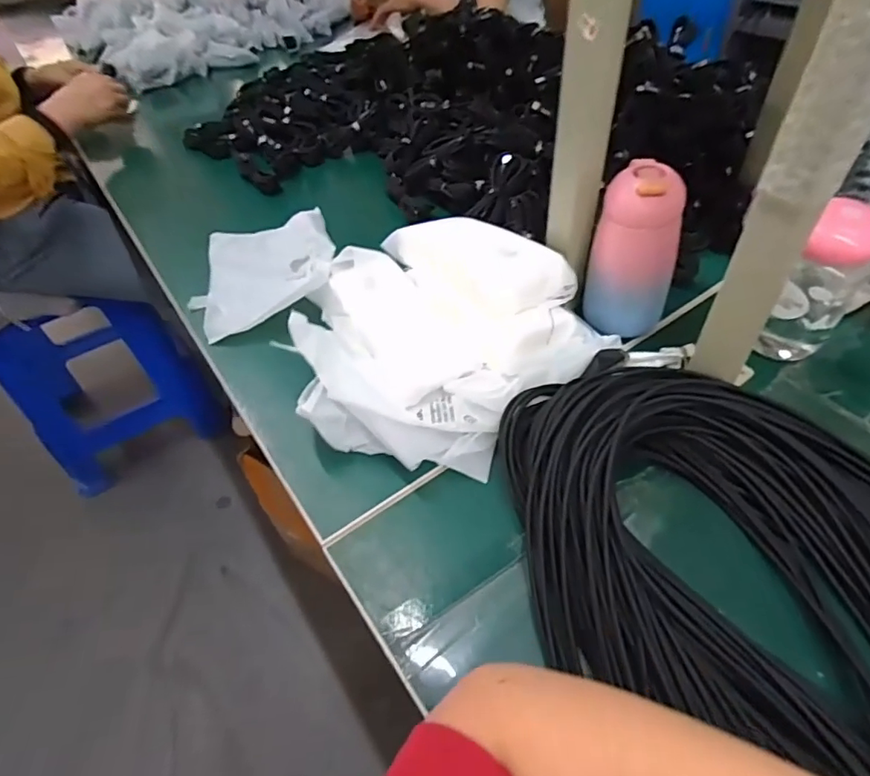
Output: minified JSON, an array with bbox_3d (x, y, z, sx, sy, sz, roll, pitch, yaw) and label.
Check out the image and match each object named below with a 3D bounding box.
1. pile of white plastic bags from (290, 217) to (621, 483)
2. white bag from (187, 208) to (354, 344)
[{"bbox_3d":[-0.012,-0.058,0.488,0.263,0.069,0.272,-3,48,3],"label":"pile of white plastic bags"},{"bbox_3d":[-0.200,-0.148,0.609,0.174,0.050,0.217,-18,49,-12],"label":"white bag"}]

